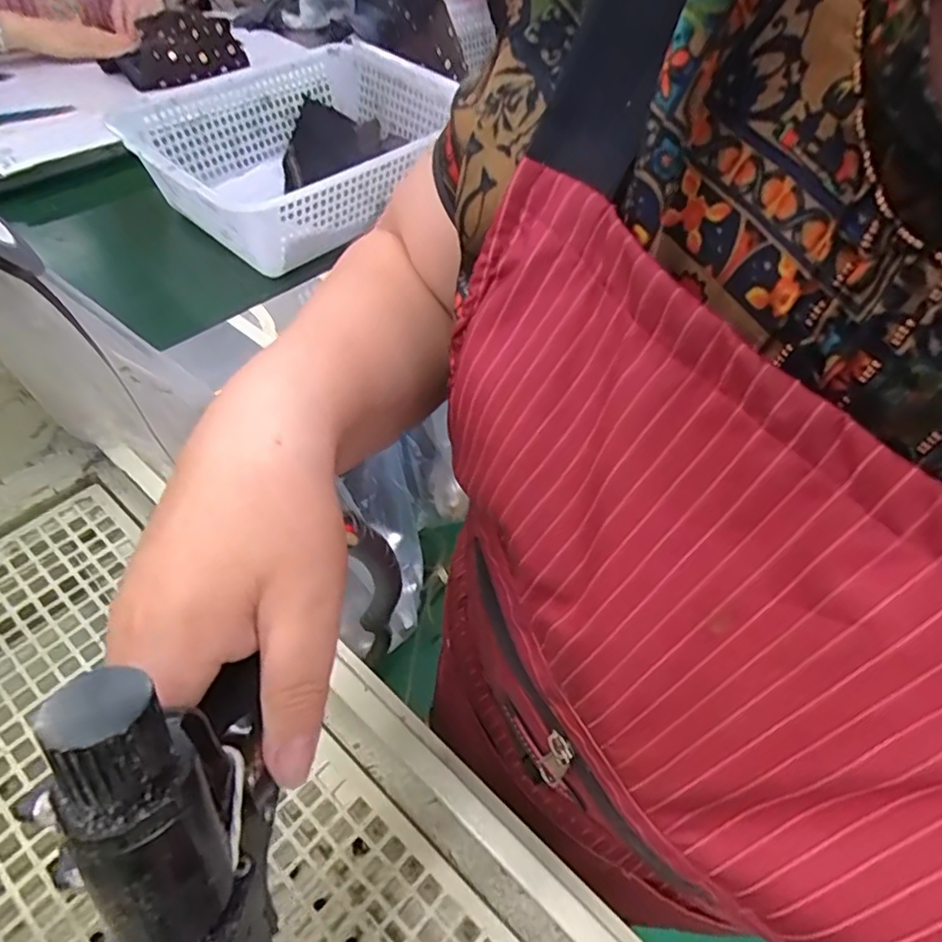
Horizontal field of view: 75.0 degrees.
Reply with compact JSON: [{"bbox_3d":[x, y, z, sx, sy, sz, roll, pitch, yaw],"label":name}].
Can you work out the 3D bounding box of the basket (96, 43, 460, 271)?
[{"bbox_3d":[-0.218,-0.443,0.854,0.350,0.121,0.438,38,59,22],"label":"basket"}]

